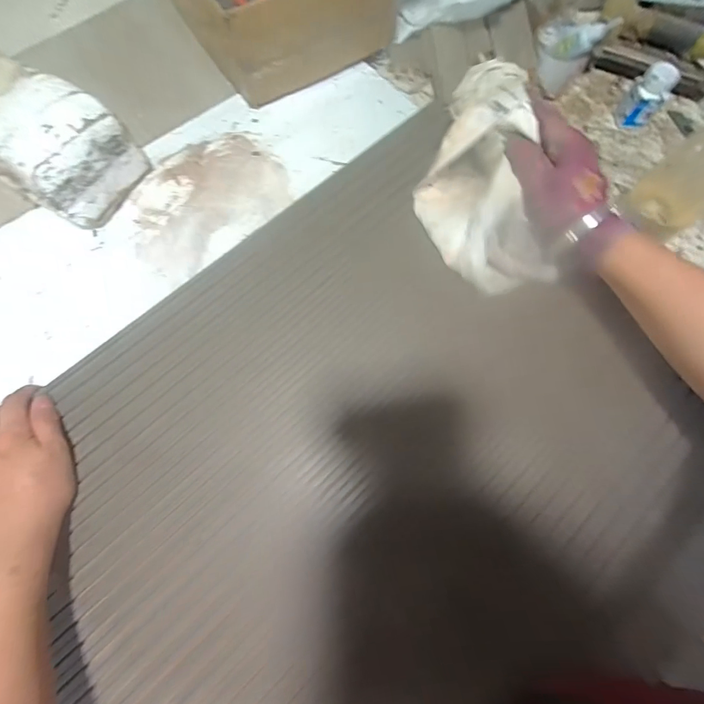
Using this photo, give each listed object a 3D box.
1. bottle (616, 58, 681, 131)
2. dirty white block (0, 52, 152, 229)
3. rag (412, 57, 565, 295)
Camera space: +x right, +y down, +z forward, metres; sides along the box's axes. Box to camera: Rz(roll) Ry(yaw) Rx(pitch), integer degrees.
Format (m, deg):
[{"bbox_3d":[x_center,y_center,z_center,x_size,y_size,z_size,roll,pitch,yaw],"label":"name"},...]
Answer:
[{"bbox_3d":[0.412,-0.356,0.511,0.049,0.073,0.043,30,75,8],"label":"bottle"},{"bbox_3d":[-0.382,-0.257,0.436,0.223,0.111,0.125,30,77,7],"label":"dirty white block"},{"bbox_3d":[0.123,-0.150,0.347,0.089,0.096,0.192,-11,75,-4],"label":"rag"}]

